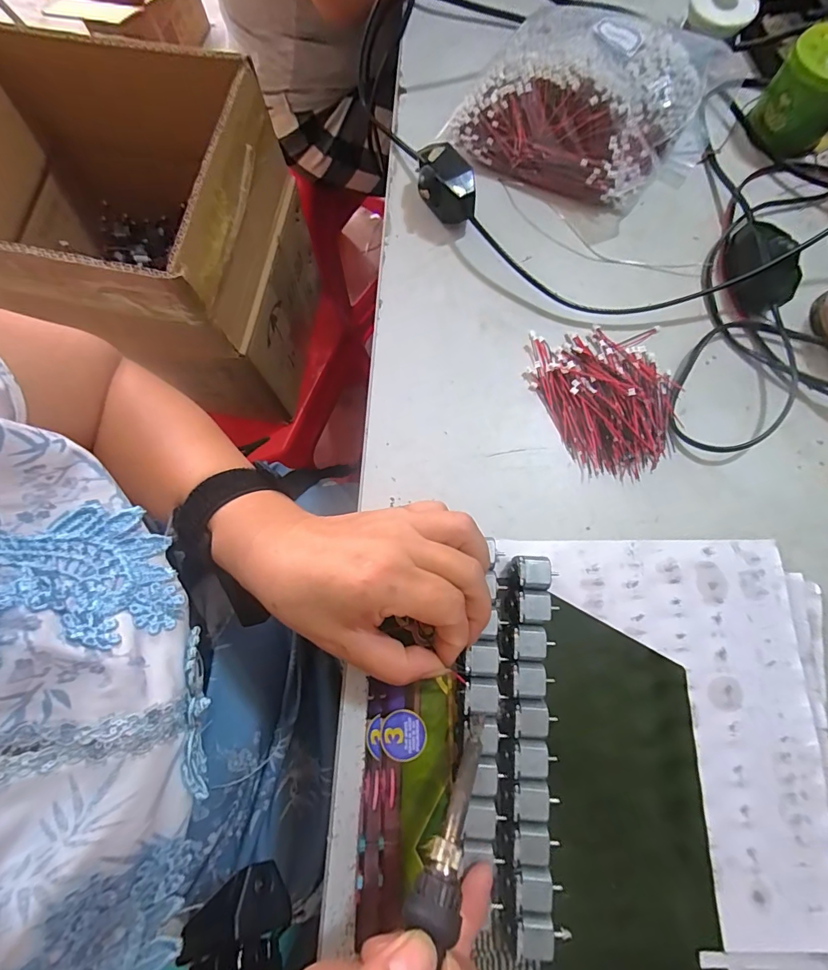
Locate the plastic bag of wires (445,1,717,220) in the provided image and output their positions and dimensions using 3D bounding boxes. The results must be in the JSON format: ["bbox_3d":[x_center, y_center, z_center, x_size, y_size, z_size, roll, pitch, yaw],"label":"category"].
[{"bbox_3d":[0.133,-0.287,0.326,0.177,0.053,0.139,23,78,5],"label":"plastic bag of wires"}]

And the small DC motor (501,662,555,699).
[{"bbox_3d":[0.063,0.109,0.247,0.029,0.013,0.018,-2,77,0],"label":"small DC motor"}]

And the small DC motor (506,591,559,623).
[{"bbox_3d":[0.069,0.071,0.258,0.029,0.014,0.017,1,77,1],"label":"small DC motor"}]

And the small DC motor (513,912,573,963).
[{"bbox_3d":[0.063,0.224,0.222,0.028,0.020,0.018,12,77,3],"label":"small DC motor"}]

